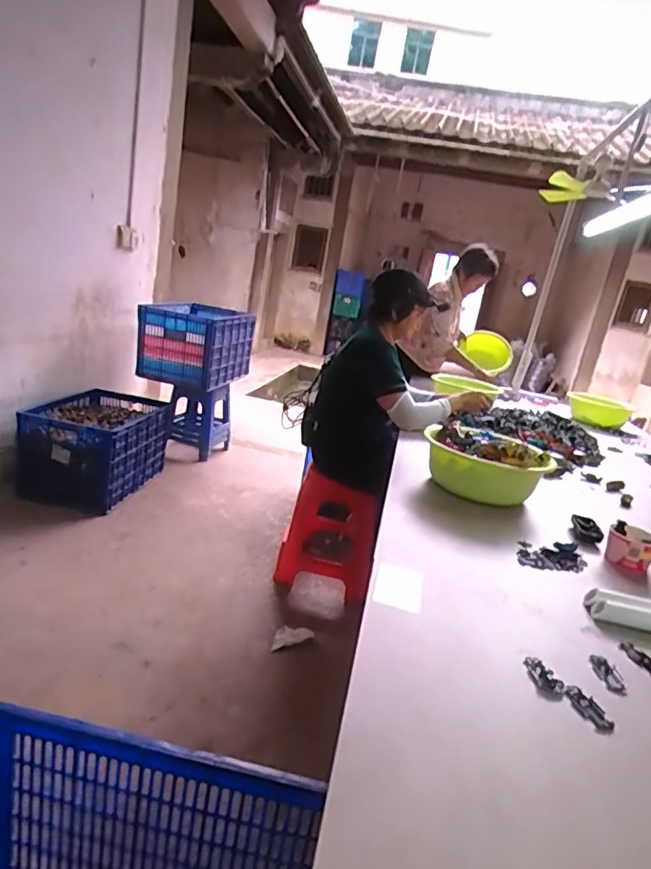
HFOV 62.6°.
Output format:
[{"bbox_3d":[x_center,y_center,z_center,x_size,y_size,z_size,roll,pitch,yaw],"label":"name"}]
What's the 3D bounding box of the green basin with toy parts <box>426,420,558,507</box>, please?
[{"bbox_3d":[0.401,0.074,1.367,0.296,0.134,0.263,11,17,5],"label":"green basin with toy parts"}]

